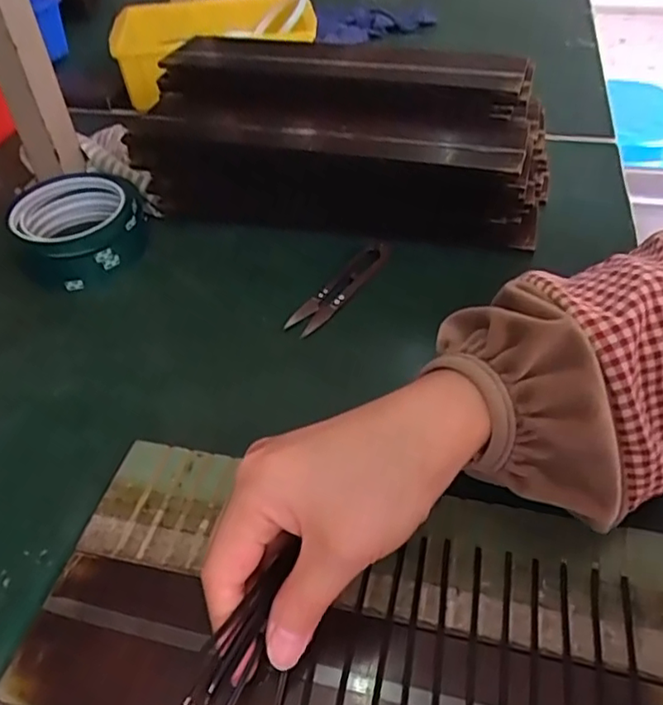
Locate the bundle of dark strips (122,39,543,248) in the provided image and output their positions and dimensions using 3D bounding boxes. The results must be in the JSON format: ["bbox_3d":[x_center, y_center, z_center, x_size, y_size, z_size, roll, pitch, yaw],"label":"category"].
[{"bbox_3d":[0.004,-0.146,0.443,0.286,0.112,0.113,9,47,12],"label":"bundle of dark strips"}]

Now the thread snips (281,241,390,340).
[{"bbox_3d":[0.008,-0.046,0.414,0.024,0.010,0.098,28,54,27],"label":"thread snips"}]

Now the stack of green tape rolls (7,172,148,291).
[{"bbox_3d":[-0.185,-0.093,0.453,0.099,0.038,0.090,-26,50,-20],"label":"stack of green tape rolls"}]

